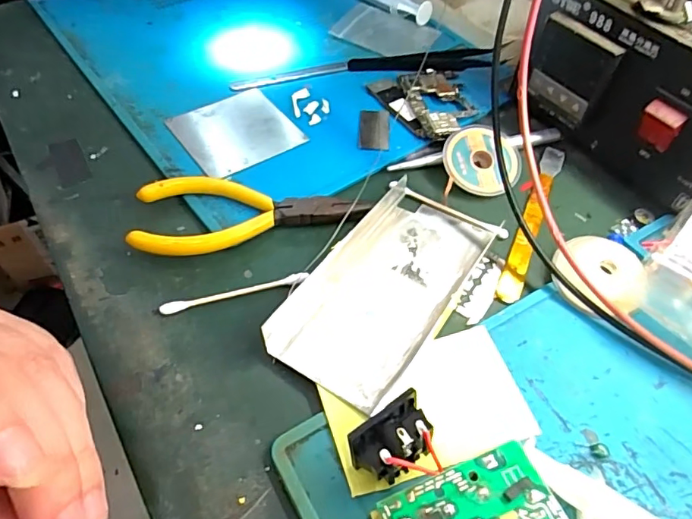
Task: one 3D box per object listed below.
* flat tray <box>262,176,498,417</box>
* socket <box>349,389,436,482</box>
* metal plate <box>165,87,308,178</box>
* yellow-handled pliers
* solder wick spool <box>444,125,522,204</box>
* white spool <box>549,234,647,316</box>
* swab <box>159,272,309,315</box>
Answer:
[{"bbox_3d":[0.021,0.009,0.242,0.058,0.018,0.121,28,58,20],"label":"flat tray"},{"bbox_3d":[0.018,0.069,0.188,0.029,0.024,0.021,-29,58,-21],"label":"socket"},{"bbox_3d":[-0.069,-0.080,0.318,0.065,0.004,0.065,-33,64,-21],"label":"metal plate"},{"bbox_3d":[-0.050,-0.026,0.270,0.118,0.014,0.048,-7,53,-6],"label":"yellow-handled pliers"},{"bbox_3d":[0.079,-0.057,0.295,0.044,0.009,0.044,4,71,-5],"label":"solder wick spool"},{"bbox_3d":[0.123,0.008,0.247,0.041,0.013,0.037,9,53,6],"label":"white spool"},{"bbox_3d":[-0.053,0.016,0.244,0.070,0.005,0.005,-13,54,-10],"label":"swab"}]

